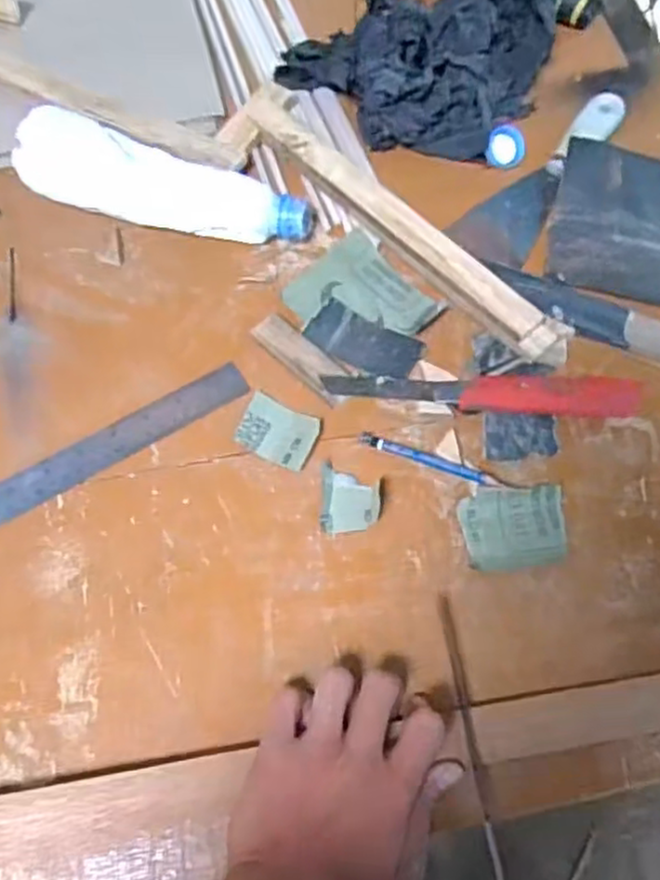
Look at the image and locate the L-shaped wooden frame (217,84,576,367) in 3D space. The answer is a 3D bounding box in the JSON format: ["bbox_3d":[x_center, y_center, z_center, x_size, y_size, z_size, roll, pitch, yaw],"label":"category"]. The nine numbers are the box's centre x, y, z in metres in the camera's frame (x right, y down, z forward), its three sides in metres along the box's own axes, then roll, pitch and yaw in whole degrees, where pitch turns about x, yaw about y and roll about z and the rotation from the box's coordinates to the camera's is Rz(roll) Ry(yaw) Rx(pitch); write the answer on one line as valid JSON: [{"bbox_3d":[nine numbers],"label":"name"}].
[{"bbox_3d":[0.039,-0.168,0.545,0.080,0.030,0.333,-40,73,-16],"label":"L-shaped wooden frame"}]

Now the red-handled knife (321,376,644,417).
[{"bbox_3d":[0.109,-0.032,0.495,0.221,0.011,0.027,0,67,-1],"label":"red-handled knife"}]

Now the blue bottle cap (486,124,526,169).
[{"bbox_3d":[0.148,-0.245,0.592,0.030,0.011,0.040,11,68,4],"label":"blue bottle cap"}]

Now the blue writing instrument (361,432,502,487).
[{"bbox_3d":[0.067,0.013,0.481,0.096,0.012,0.011,21,69,7],"label":"blue writing instrument"}]

